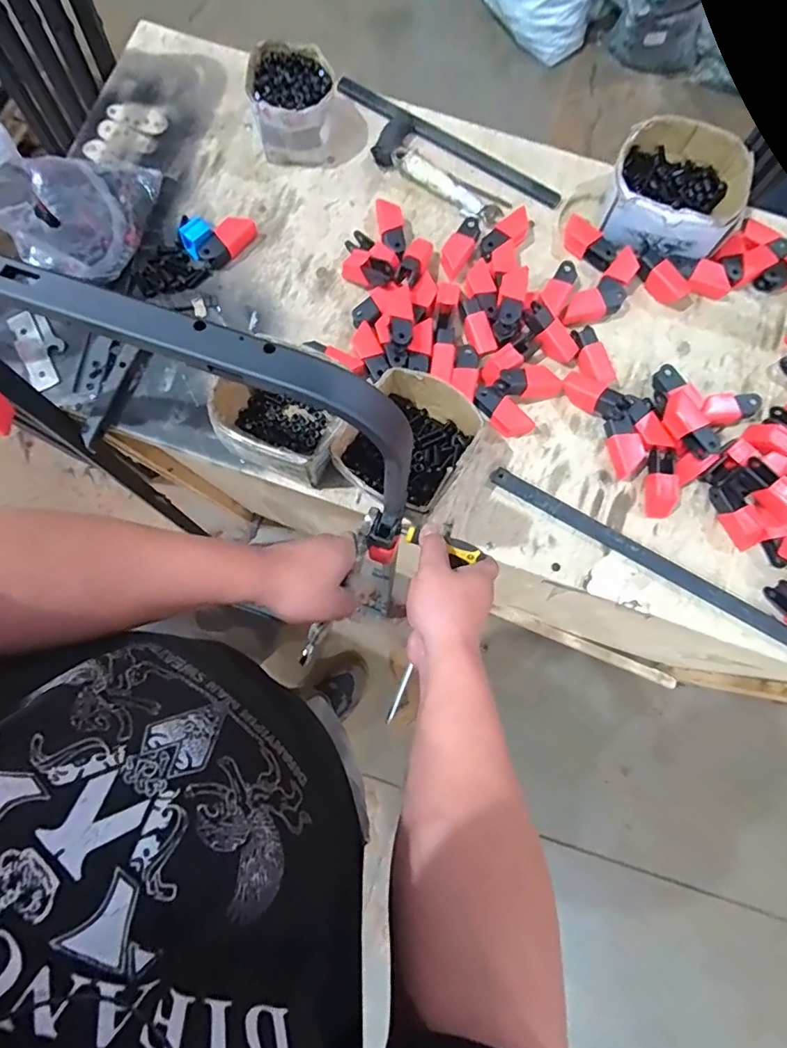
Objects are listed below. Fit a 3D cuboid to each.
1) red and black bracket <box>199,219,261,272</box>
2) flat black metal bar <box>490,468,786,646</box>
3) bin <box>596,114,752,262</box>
[{"bbox_3d":[-0.229,-0.392,0.706,0.039,0.028,0.088,41,81,7],"label":"red and black bracket"},{"bbox_3d":[0.339,0.051,0.634,0.471,0.012,0.028,29,80,5],"label":"flat black metal bar"},{"bbox_3d":[0.393,-0.466,0.711,0.179,0.071,0.180,0,79,0],"label":"bin"}]

